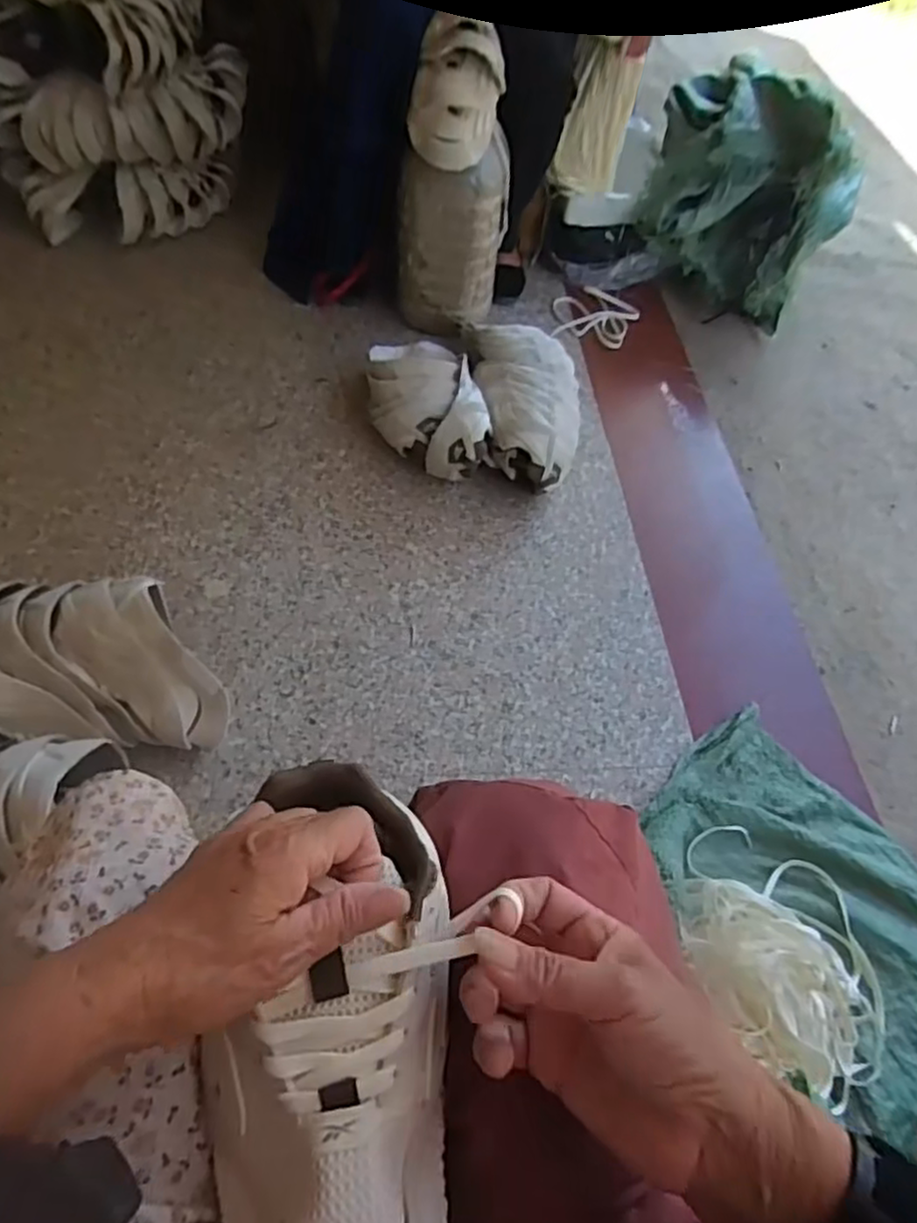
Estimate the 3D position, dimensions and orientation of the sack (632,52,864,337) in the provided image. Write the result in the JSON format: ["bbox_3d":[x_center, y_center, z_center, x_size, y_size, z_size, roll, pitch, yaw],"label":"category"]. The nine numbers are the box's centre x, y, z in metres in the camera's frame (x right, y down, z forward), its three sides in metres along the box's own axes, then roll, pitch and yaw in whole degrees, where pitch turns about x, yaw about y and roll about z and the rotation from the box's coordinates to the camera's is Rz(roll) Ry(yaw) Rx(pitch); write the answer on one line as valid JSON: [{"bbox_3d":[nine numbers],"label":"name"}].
[{"bbox_3d":[0.612,-0.874,1.470,0.421,0.370,0.250,18,56,5],"label":"sack"}]

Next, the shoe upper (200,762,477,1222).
[{"bbox_3d":[-0.054,0.176,0.313,0.107,0.072,0.213,5,58,-2],"label":"shoe upper"}]

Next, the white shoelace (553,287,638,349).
[{"bbox_3d":[0.293,-0.632,1.488,0.178,0.021,0.181,12,56,1],"label":"white shoelace"}]

